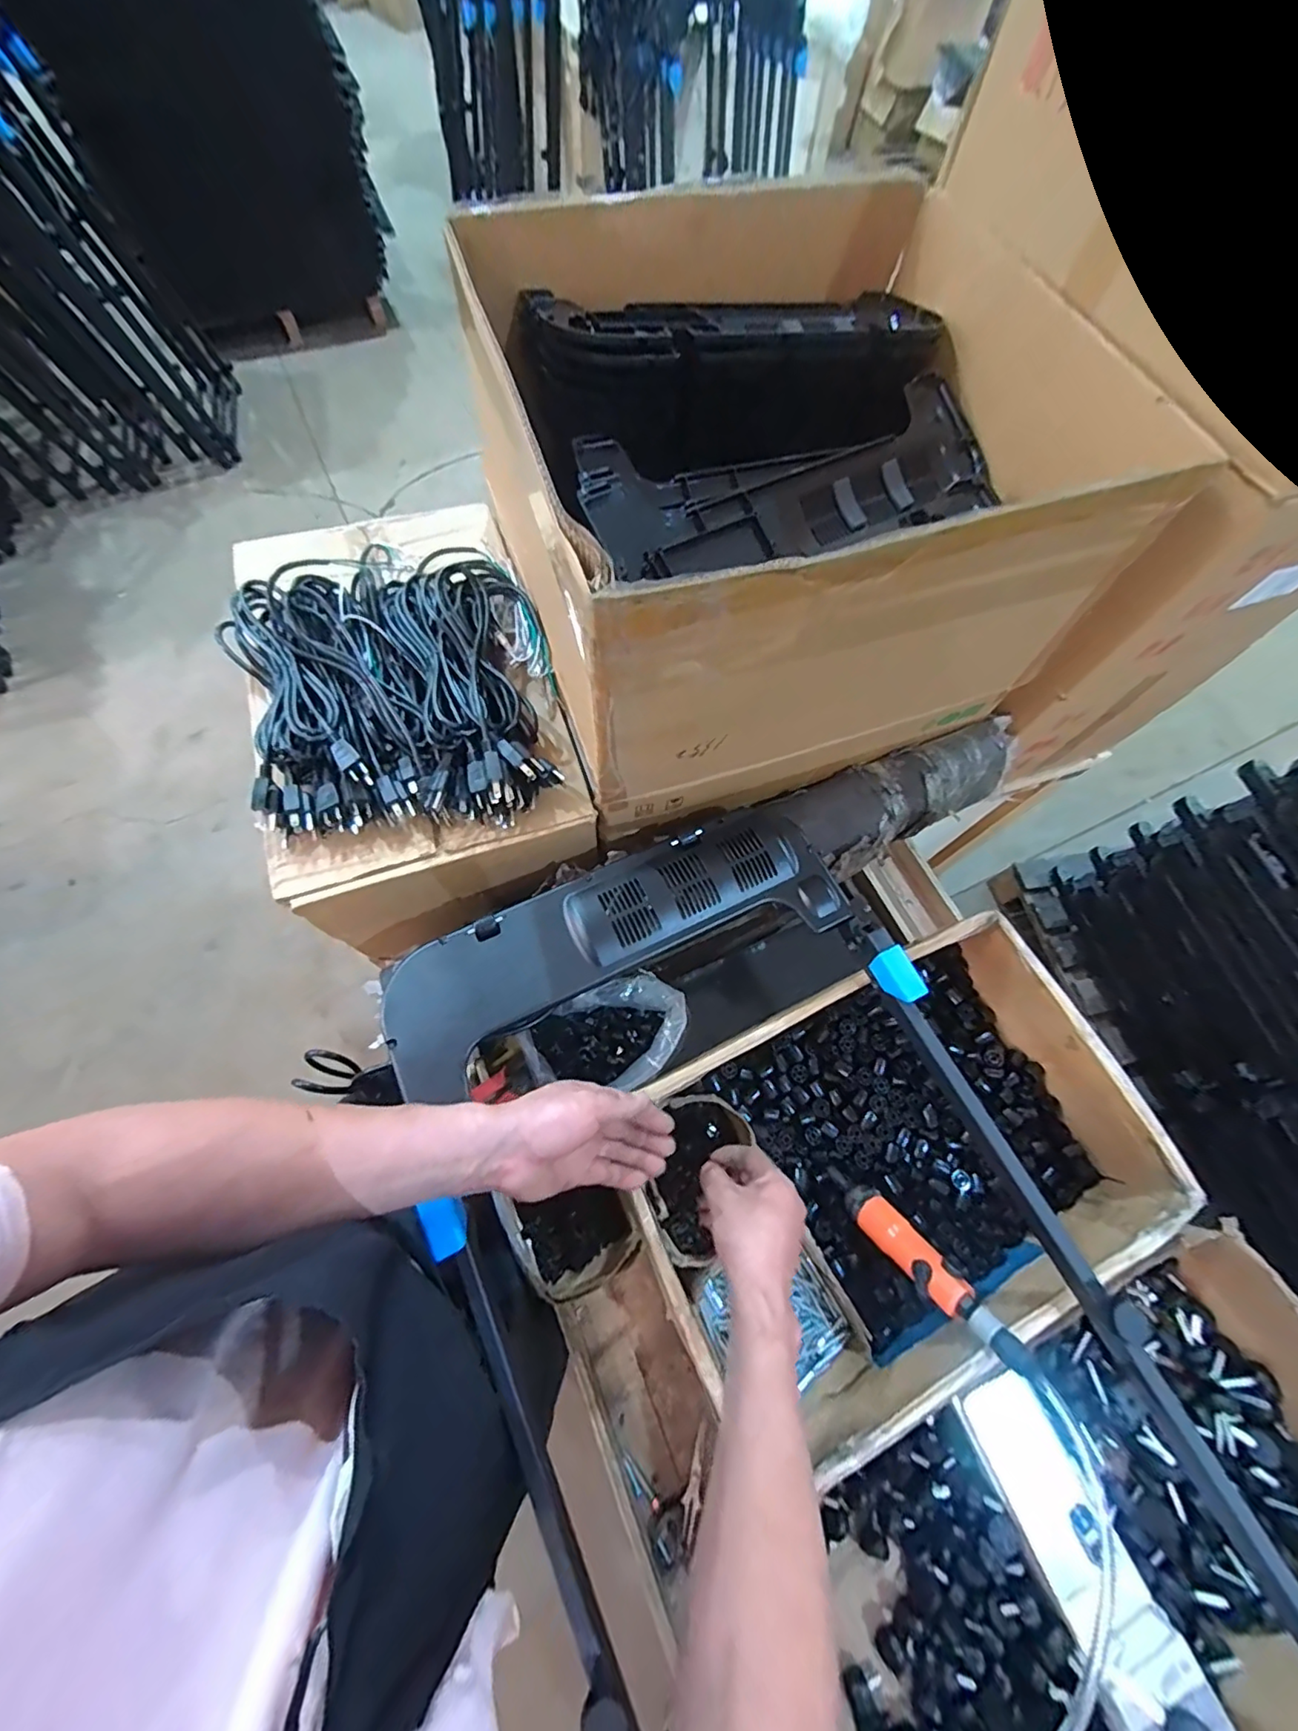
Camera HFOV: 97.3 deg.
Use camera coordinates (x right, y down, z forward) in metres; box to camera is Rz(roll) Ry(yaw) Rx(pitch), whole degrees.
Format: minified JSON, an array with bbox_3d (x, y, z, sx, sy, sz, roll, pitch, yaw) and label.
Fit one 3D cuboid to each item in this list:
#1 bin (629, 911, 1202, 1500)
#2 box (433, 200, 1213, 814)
[{"bbox_3d":[0.264,0.322,0.630,0.540,0.162,0.346,-27,71,-13],"label":"bin"},{"bbox_3d":[0.136,-0.424,0.673,0.564,0.331,0.562,-16,68,-9],"label":"box"}]

